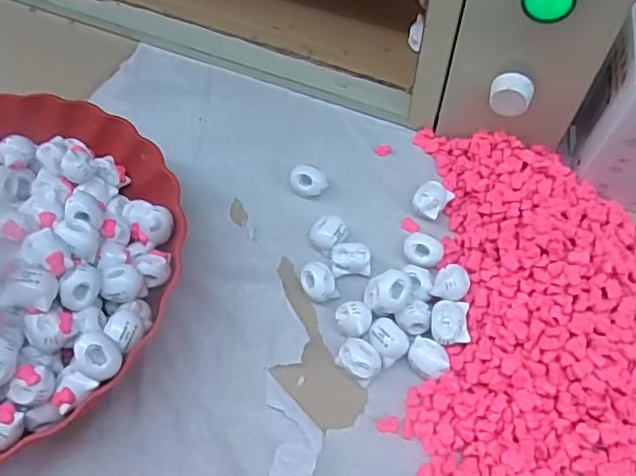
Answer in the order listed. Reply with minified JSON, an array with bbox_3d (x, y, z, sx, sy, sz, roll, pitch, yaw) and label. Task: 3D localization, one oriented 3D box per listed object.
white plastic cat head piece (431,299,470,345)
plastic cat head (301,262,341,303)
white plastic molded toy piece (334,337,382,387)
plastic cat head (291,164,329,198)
[{"bbox_3d":[0.079,0.049,0.336,0.022,0.011,0.025,0,60,0],"label":"white plastic cat head piece"},{"bbox_3d":[0.000,0.029,0.360,0.020,0.017,0.024,-14,61,-8],"label":"plastic cat head"},{"bbox_3d":[0.025,0.073,0.335,0.021,0.019,0.025,-32,65,-17],"label":"white plastic molded toy piece"},{"bbox_3d":[-0.007,-0.039,0.405,0.024,0.018,0.020,28,63,15],"label":"plastic cat head"}]

